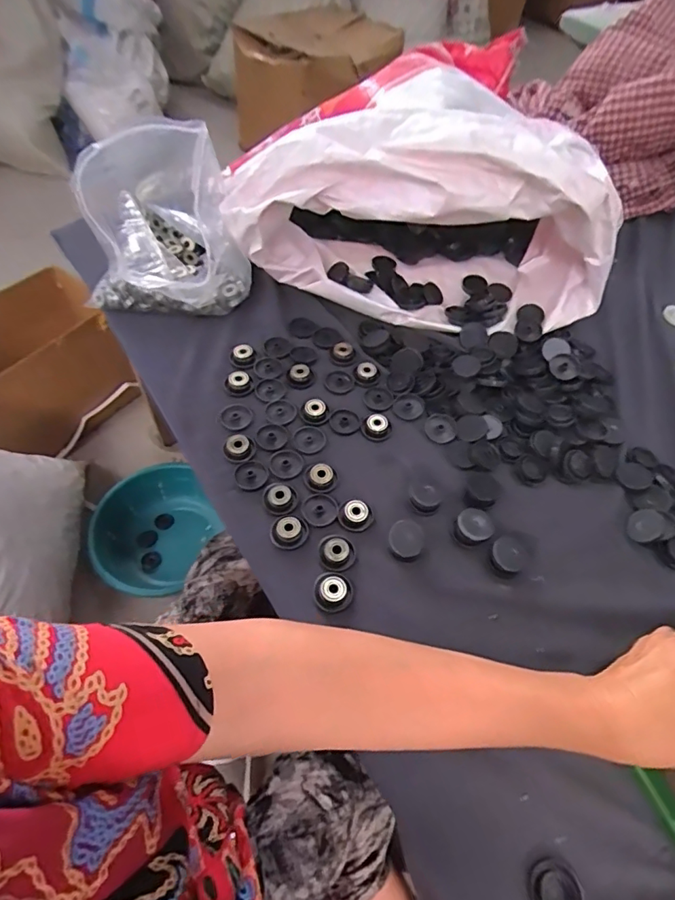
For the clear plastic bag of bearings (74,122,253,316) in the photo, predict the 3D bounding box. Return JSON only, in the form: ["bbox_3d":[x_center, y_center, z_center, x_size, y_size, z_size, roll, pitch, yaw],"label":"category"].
[{"bbox_3d":[-0.214,-0.276,0.596,0.173,0.183,0.227,-14,57,-14],"label":"clear plastic bag of bearings"}]

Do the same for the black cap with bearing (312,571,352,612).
[{"bbox_3d":[-0.004,0.120,0.432,0.032,0.013,0.033,2,54,-3],"label":"black cap with bearing"}]

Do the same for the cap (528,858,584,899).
[{"bbox_3d":[0.143,0.290,0.330,0.031,0.009,0.033,2,54,-3],"label":"cap"}]

